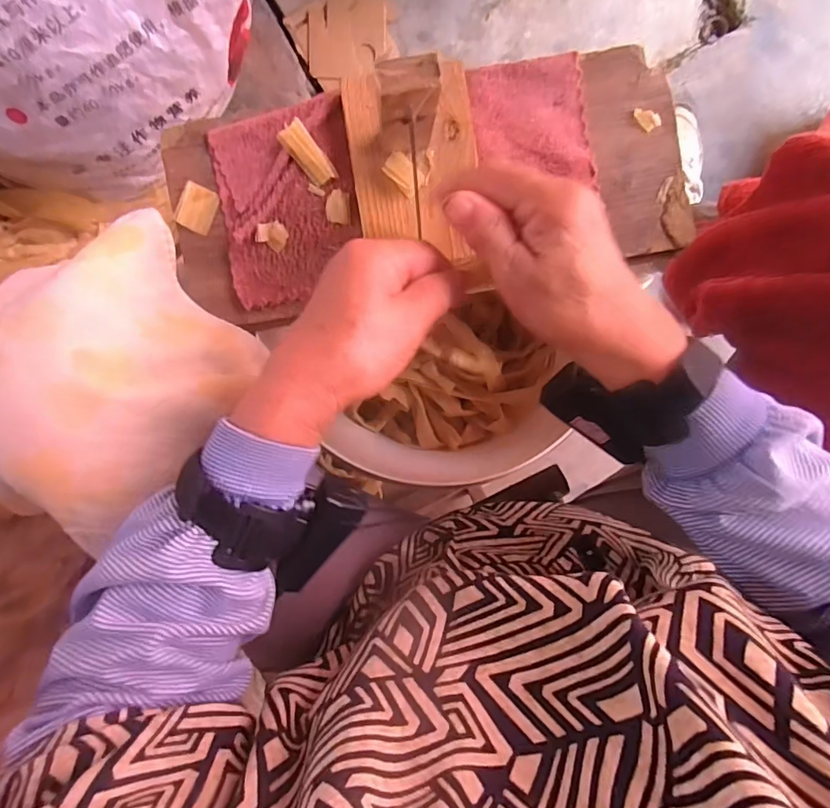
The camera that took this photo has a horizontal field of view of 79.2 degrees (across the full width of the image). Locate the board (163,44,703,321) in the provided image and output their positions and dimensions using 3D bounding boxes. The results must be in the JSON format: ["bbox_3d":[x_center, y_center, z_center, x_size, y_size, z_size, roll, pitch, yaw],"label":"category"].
[{"bbox_3d":[0.009,-0.166,0.368,0.385,0.032,0.154,-10,95,1],"label":"board"}]

